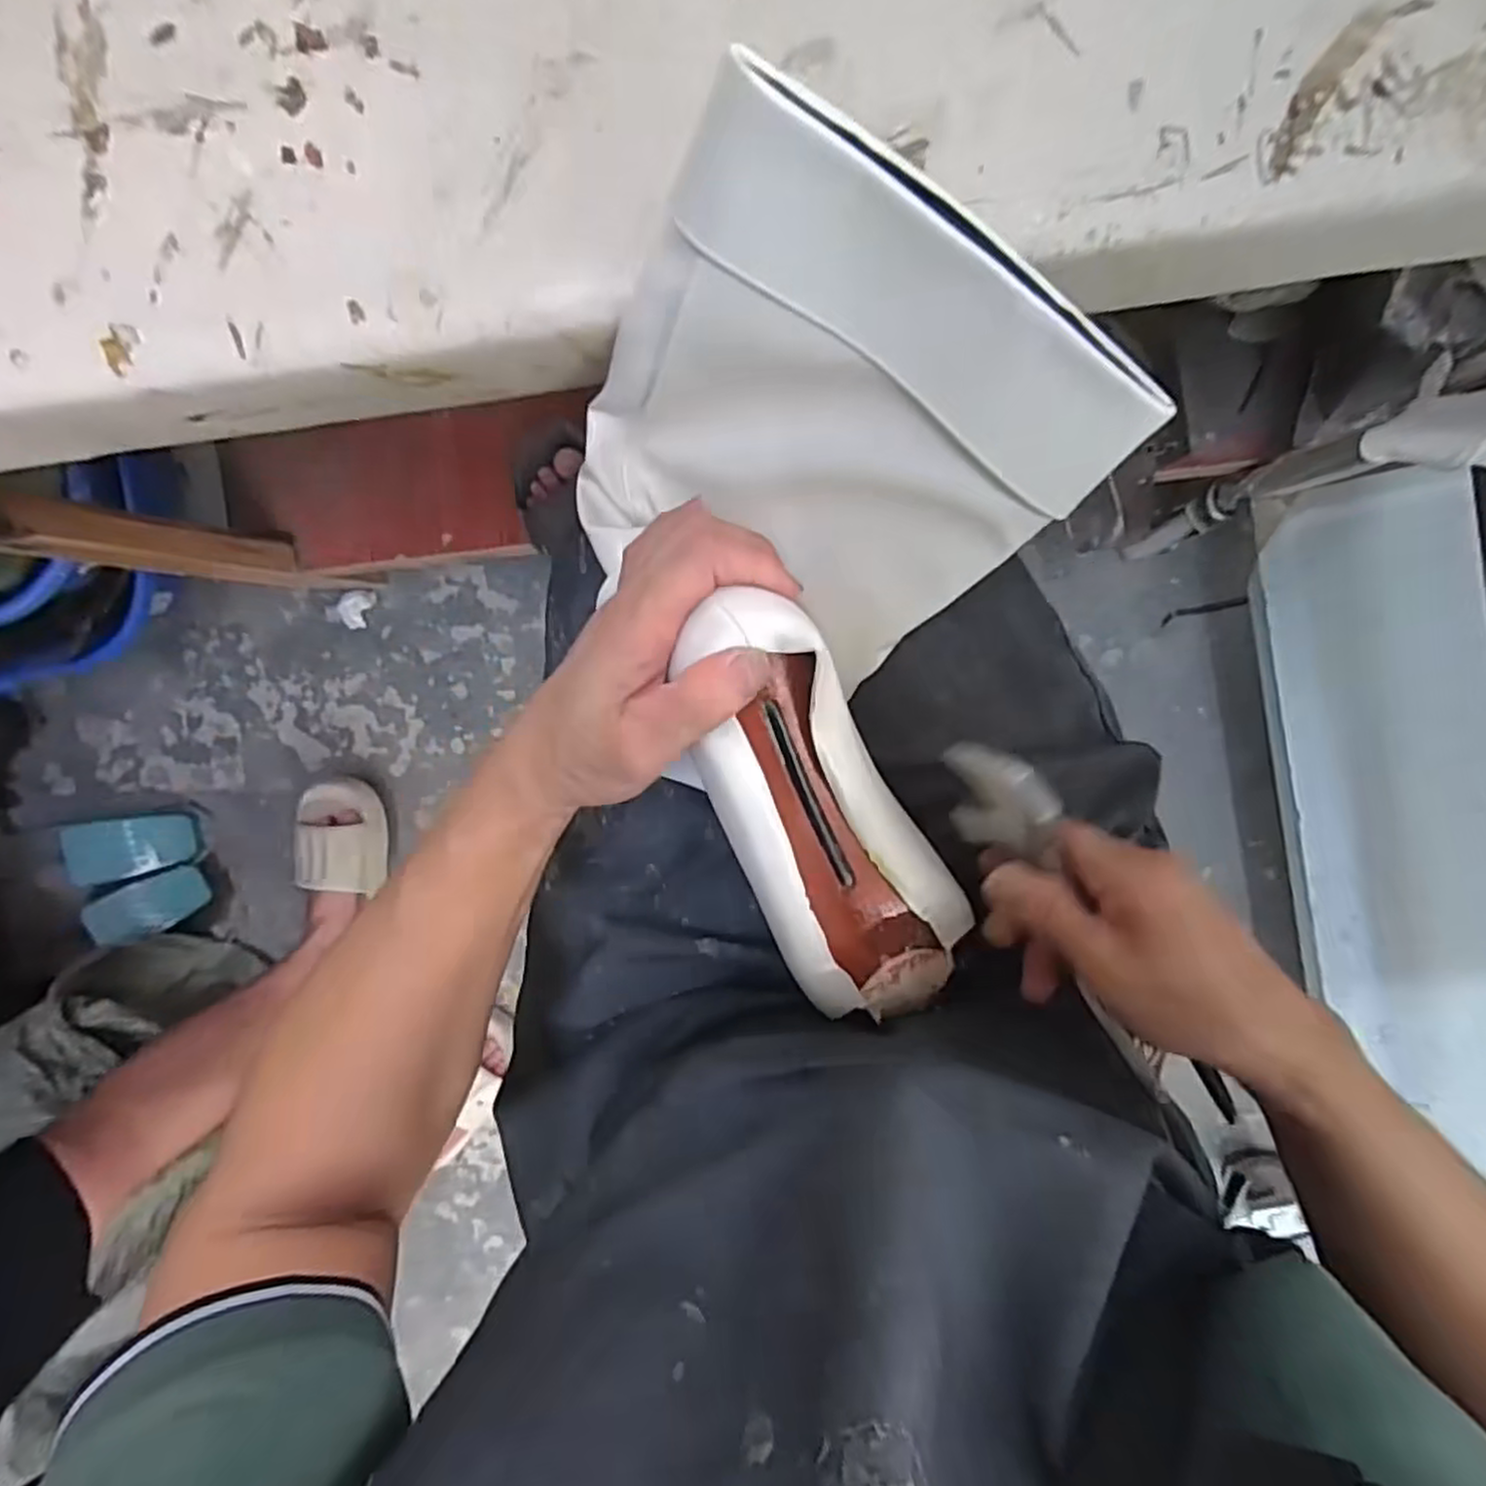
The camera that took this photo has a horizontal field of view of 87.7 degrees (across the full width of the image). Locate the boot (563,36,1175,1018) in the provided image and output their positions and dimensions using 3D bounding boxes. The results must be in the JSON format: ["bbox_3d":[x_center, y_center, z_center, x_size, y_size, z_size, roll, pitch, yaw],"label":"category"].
[{"bbox_3d":[0.042,-0.049,0.321,0.205,0.121,0.325,-10,102,6],"label":"boot"}]

